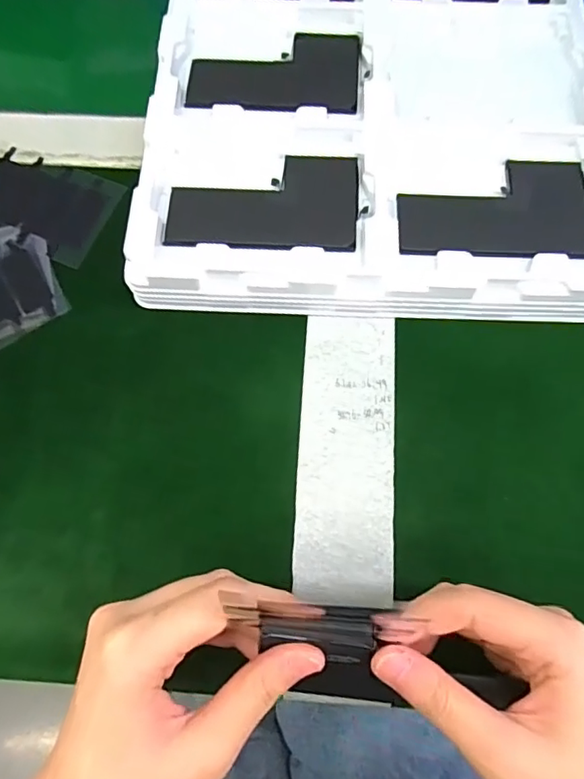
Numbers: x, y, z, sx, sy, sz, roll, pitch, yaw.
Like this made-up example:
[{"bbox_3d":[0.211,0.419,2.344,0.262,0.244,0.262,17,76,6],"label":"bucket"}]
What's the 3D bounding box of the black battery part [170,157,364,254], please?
[{"bbox_3d":[-0.016,-0.108,0.308,0.106,0.007,0.065,0,72,2],"label":"black battery part"}]

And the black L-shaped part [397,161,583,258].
[{"bbox_3d":[0.115,-0.103,0.304,0.109,0.007,0.065,-1,72,1],"label":"black L-shaped part"}]

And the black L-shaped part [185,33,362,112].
[{"bbox_3d":[-0.011,-0.201,0.342,0.107,0.007,0.064,-1,72,1],"label":"black L-shaped part"}]

